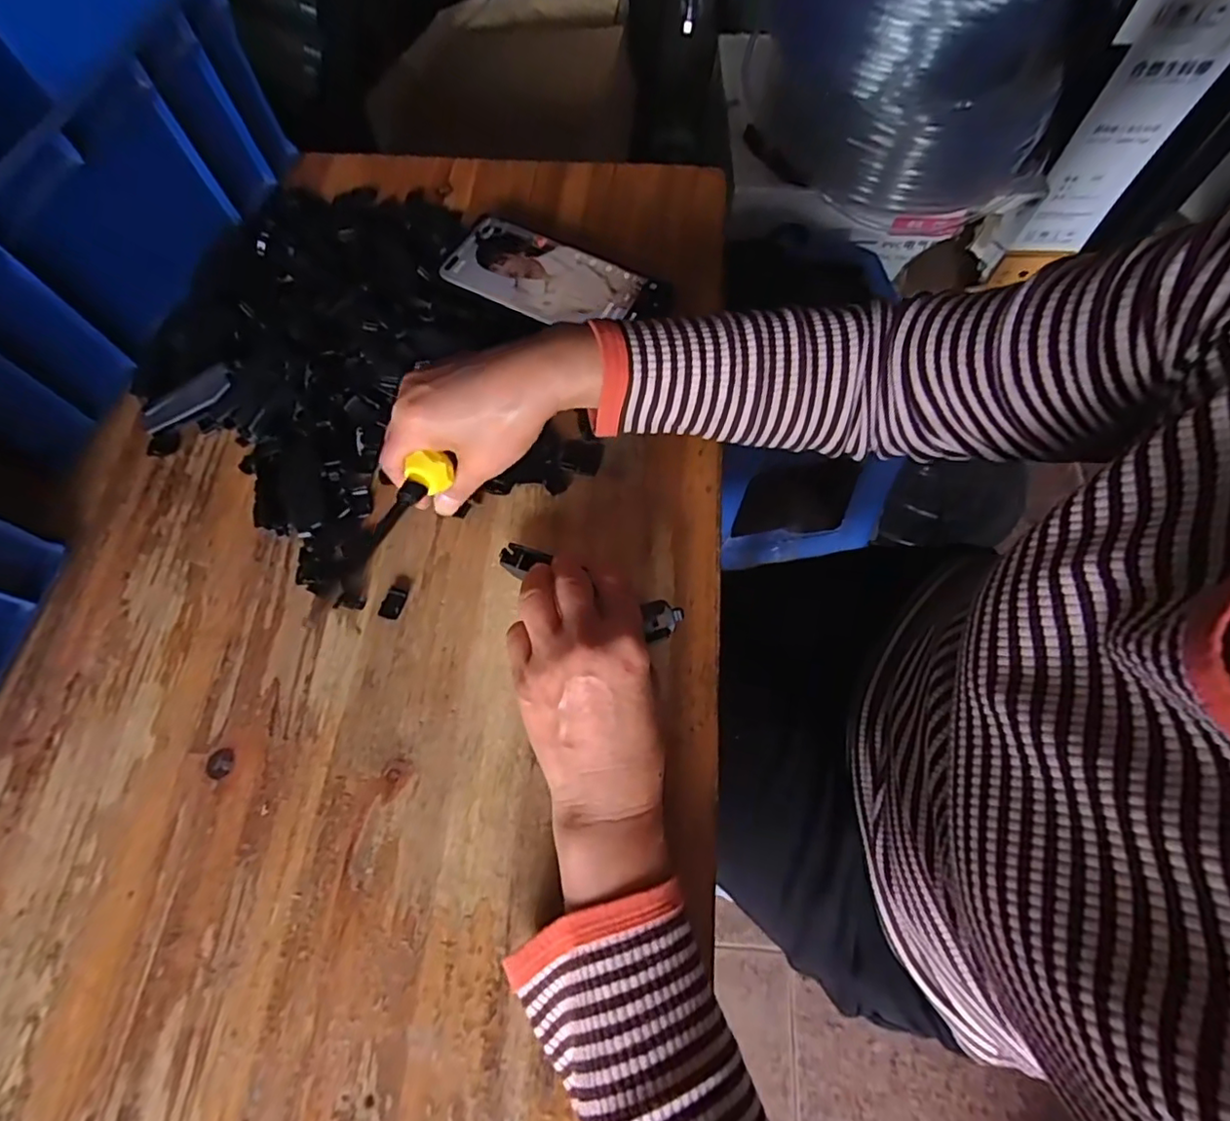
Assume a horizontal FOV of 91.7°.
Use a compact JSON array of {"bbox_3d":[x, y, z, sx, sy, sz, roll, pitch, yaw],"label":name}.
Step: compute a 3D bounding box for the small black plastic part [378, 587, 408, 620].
[{"bbox_3d":[-0.133,0.025,0.357,0.012,0.006,0.020,14,70,7],"label":"small black plastic part"}]

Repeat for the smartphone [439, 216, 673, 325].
[{"bbox_3d":[-0.043,-0.200,0.434,0.156,0.015,0.071,24,71,11],"label":"smartphone"}]

